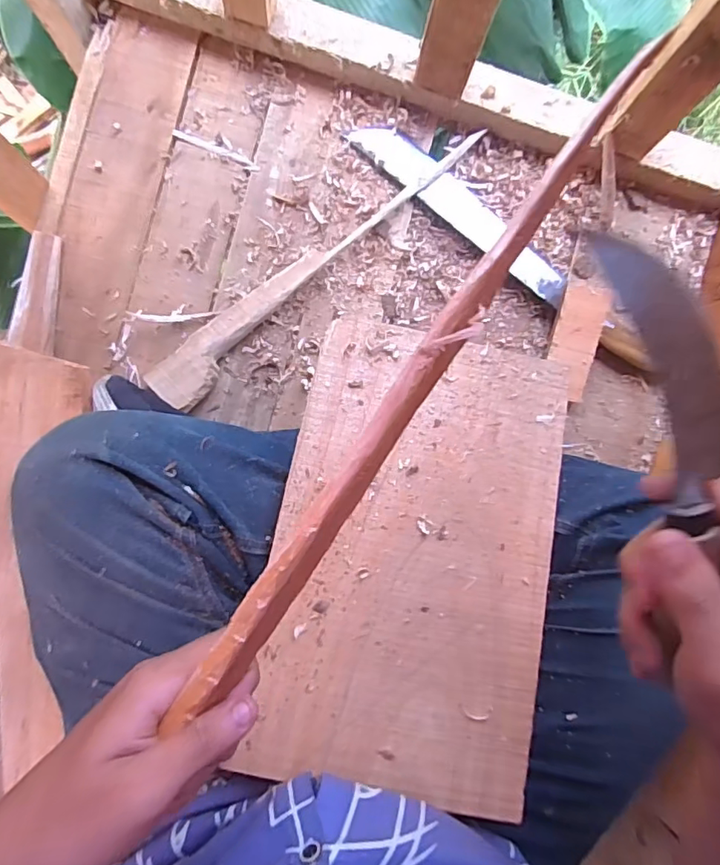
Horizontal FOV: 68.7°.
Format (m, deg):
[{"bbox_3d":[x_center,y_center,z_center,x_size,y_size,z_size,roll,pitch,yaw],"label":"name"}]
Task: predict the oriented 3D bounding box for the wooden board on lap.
[{"bbox_3d":[0.042,0.081,0.383,0.196,0.007,0.318,12,77,-4],"label":"wooden board on lap"}]

